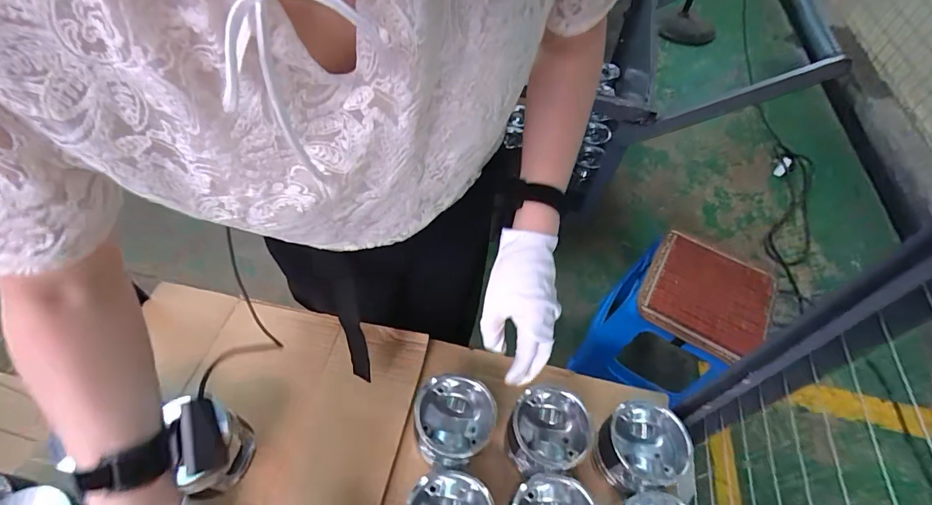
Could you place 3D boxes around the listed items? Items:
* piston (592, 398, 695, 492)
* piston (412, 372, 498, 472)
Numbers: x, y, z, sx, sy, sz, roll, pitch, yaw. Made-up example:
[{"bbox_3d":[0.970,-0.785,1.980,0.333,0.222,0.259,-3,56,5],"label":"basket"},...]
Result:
[{"bbox_3d":[0.251,0.281,0.618,0.113,0.078,0.106,2,54,-3],"label":"piston"},{"bbox_3d":[-0.017,0.249,0.621,0.112,0.087,0.114,2,54,-3],"label":"piston"}]

